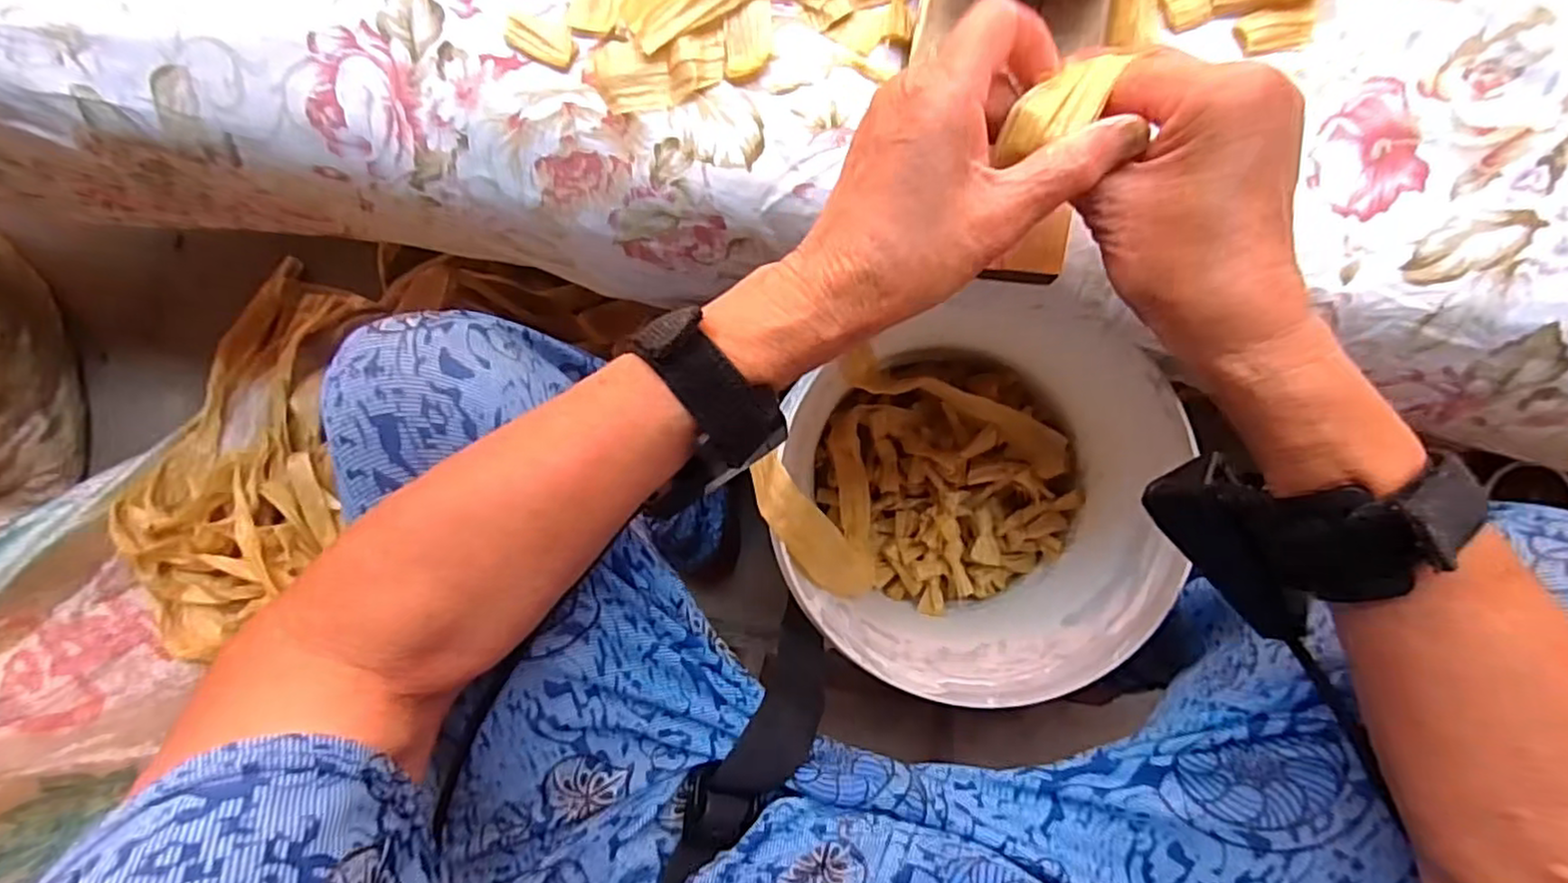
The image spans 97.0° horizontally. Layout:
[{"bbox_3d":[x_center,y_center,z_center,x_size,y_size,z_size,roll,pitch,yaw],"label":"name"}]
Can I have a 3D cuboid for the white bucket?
[{"bbox_3d":[0.131,0.043,0.529,0.238,0.208,0.232,0,90,7],"label":"white bucket"}]

